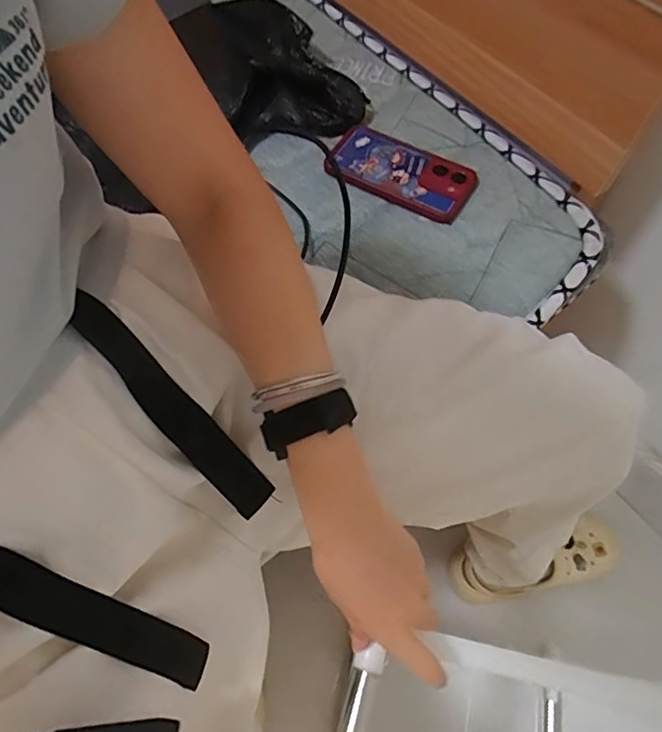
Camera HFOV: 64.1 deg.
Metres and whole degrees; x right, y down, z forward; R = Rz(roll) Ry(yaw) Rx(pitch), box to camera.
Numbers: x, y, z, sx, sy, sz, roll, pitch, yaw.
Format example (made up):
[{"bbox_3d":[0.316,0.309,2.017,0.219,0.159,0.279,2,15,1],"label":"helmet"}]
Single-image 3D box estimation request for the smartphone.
[{"bbox_3d":[0.079,-0.220,0.604,0.165,0.016,0.074,28,68,15],"label":"smartphone"}]

